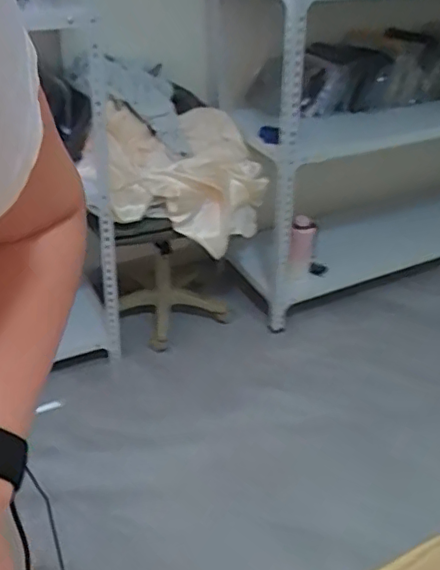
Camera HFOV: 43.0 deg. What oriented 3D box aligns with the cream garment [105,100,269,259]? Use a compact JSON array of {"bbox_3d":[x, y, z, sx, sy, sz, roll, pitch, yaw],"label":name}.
[{"bbox_3d":[-0.103,-0.297,1.537,0.451,0.273,0.329,1,34,-2],"label":"cream garment"}]

